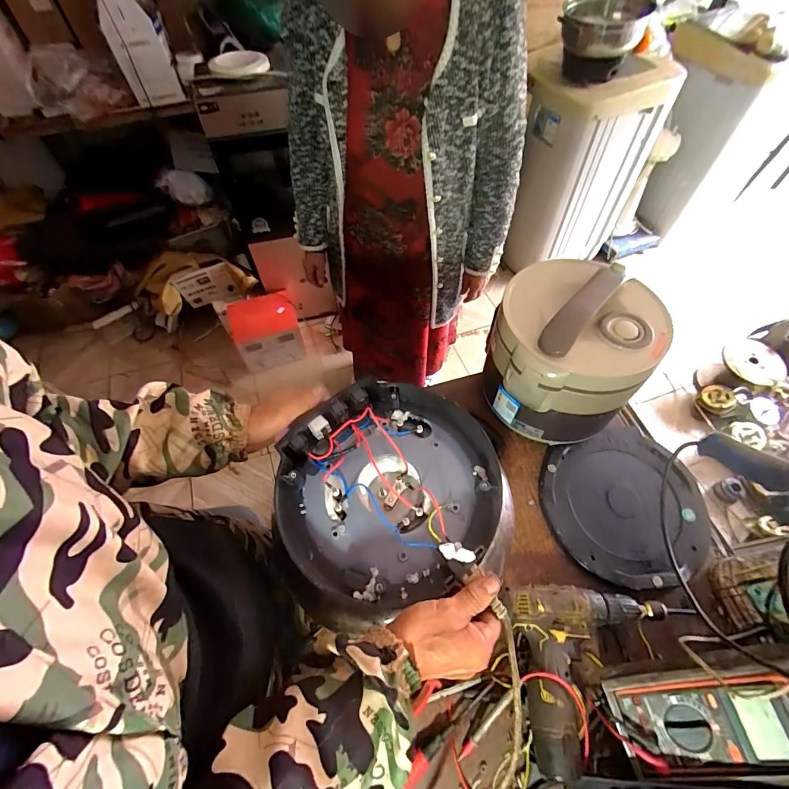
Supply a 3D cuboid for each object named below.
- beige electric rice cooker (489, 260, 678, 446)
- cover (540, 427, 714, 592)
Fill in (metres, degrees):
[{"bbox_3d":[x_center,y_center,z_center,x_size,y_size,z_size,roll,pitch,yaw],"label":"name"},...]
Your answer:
[{"bbox_3d":[0.252,-0.059,0.587,0.214,0.198,0.192,15,60,9],"label":"beige electric rice cooker"},{"bbox_3d":[0.355,0.170,0.598,0.235,0.026,0.223,0,59,0],"label":"cover"}]

